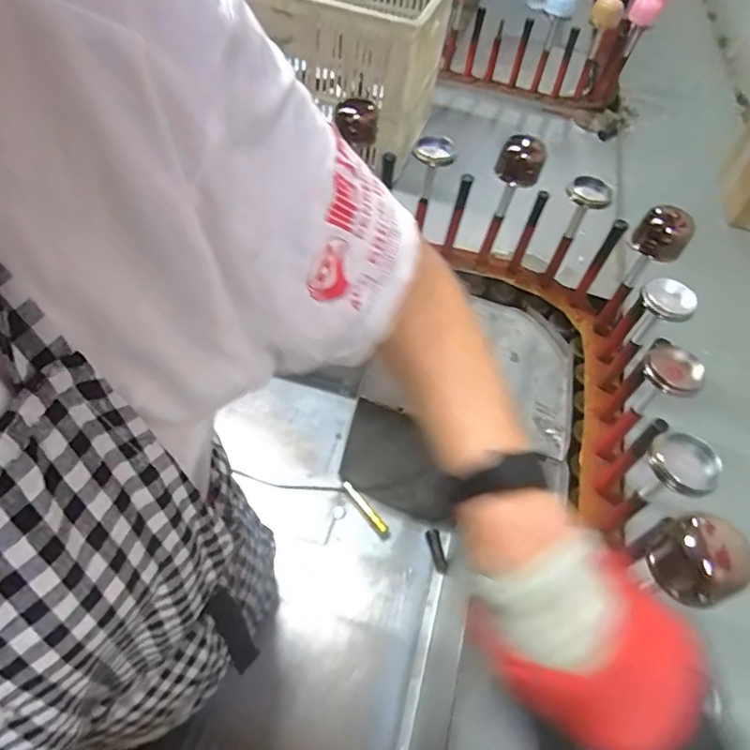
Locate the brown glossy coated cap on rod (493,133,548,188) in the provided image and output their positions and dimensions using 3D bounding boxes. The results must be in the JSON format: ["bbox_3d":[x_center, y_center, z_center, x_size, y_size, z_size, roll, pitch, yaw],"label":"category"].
[{"bbox_3d":[0.185,-0.272,0.692,0.057,0.046,0.051,17,52,9],"label":"brown glossy coated cap on rod"}]

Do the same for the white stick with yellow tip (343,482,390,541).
[{"bbox_3d":[-0.014,0.195,0.787,0.016,0.010,0.101,-31,60,-26],"label":"white stick with yellow tip"}]

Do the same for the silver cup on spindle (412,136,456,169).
[{"bbox_3d":[0.078,-0.294,0.716,0.054,0.017,0.061,9,51,2],"label":"silver cup on spindle"}]

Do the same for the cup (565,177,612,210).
[{"bbox_3d":[0.271,-0.228,0.691,0.055,0.016,0.056,3,51,-3],"label":"cup"}]

